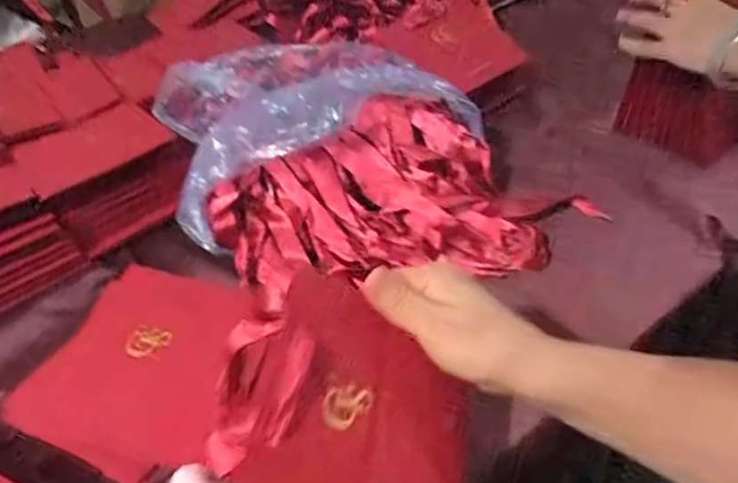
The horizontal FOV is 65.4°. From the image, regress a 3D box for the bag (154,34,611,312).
[{"bbox_3d":[-0.017,-0.100,0.595,0.359,0.120,0.344,-15,45,-11],"label":"bag"}]

